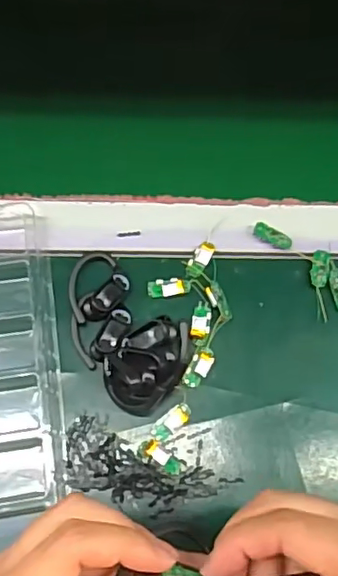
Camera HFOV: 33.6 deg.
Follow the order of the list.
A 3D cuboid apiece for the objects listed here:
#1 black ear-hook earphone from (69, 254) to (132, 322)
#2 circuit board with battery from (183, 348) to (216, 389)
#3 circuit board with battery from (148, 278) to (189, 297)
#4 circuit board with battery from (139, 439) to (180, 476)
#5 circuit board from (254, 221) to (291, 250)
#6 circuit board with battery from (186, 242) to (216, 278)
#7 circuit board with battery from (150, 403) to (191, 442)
[{"bbox_3d":[-0.048,0.000,0.375,0.036,0.011,0.048,25,72,6],"label":"black ear-hook earphone"},{"bbox_3d":[0.020,0.052,0.364,0.013,0.005,0.029,30,73,8],"label":"circuit board with battery"},{"bbox_3d":[0.000,0.000,0.382,0.028,0.004,0.013,-4,72,-3],"label":"circuit board with battery"},{"bbox_3d":[-0.005,0.103,0.344,0.028,0.007,0.010,40,74,10],"label":"circuit board with battery"},{"bbox_3d":[0.073,-0.036,0.395,0.028,0.004,0.011,29,73,7],"label":"circuit board"},{"bbox_3d":[0.022,-0.020,0.390,0.013,0.004,0.028,33,73,9],"label":"circuit board with battery"},{"bbox_3d":[0.001,0.085,0.352,0.029,0.005,0.012,-42,78,-14],"label":"circuit board with battery"}]

